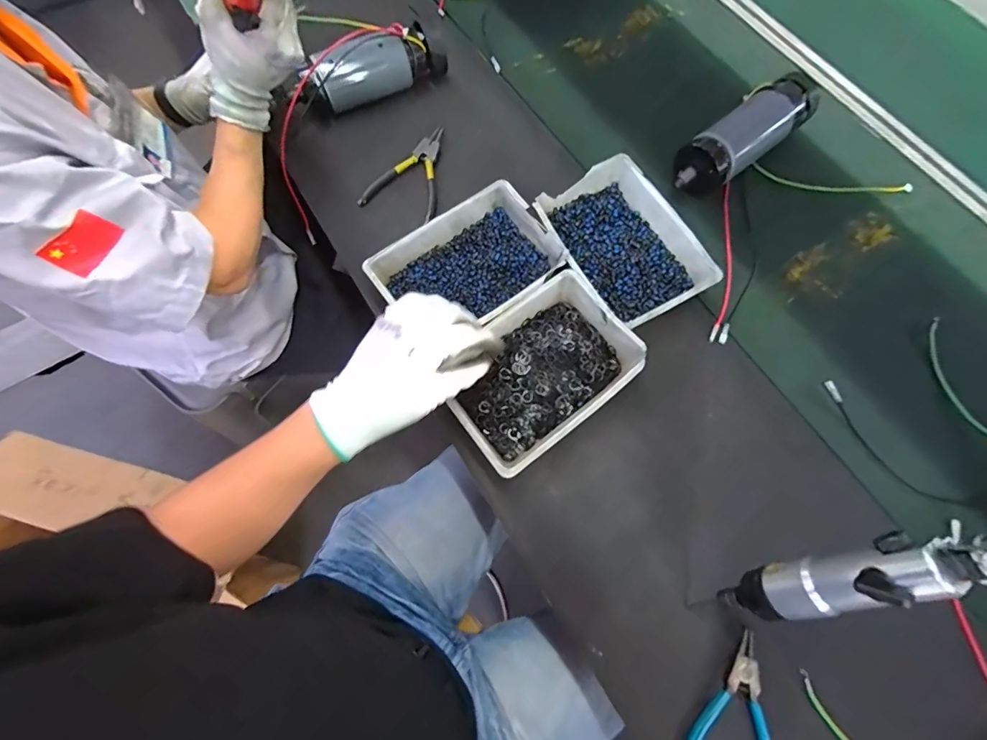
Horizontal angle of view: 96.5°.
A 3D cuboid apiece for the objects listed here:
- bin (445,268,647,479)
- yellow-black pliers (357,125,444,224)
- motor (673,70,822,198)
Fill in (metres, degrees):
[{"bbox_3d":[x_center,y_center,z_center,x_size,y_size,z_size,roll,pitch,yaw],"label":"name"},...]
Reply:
[{"bbox_3d":[0.048,0.002,0.481,0.202,0.045,0.141,-37,75,-12],"label":"bin"},{"bbox_3d":[-0.115,-0.280,0.609,0.099,0.019,0.153,12,71,4],"label":"yellow-black pliers"},{"bbox_3d":[0.339,-0.316,0.600,0.240,0.060,0.073,-39,75,-13],"label":"motor"}]

